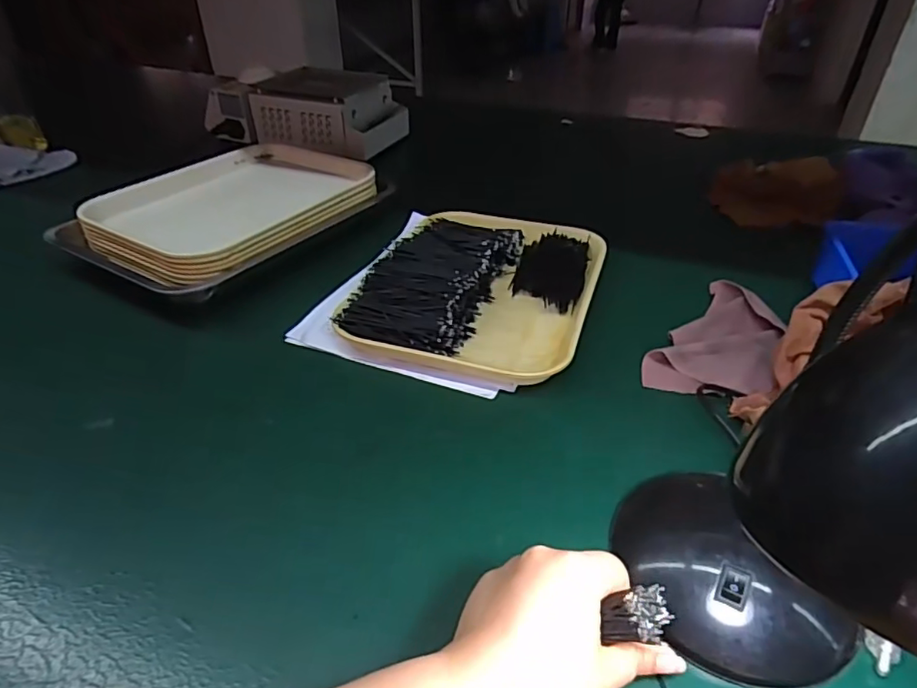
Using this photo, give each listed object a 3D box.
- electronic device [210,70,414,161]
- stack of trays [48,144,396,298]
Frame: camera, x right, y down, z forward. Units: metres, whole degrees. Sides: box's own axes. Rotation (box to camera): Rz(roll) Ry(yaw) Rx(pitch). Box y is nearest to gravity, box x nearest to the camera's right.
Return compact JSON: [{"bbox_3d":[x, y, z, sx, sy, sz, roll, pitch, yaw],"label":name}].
[{"bbox_3d":[-0.254,-0.391,0.939,0.300,0.099,0.149,12,39,15],"label":"electronic device"},{"bbox_3d":[-0.259,-0.156,0.684,0.227,0.094,0.365,20,41,24],"label":"stack of trays"}]

